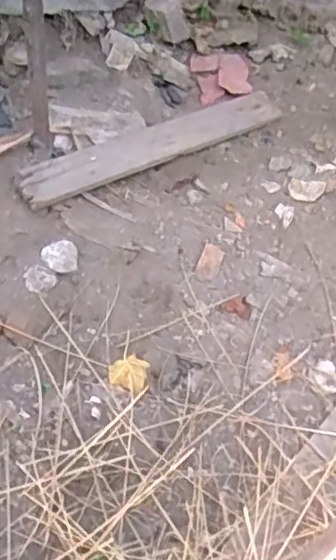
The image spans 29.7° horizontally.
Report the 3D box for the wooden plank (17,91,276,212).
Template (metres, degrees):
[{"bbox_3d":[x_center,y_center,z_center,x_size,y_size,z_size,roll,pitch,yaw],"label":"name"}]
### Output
[{"bbox_3d":[-0.025,-0.274,1.278,0.586,0.024,0.091,-24,71,-24],"label":"wooden plank"}]

